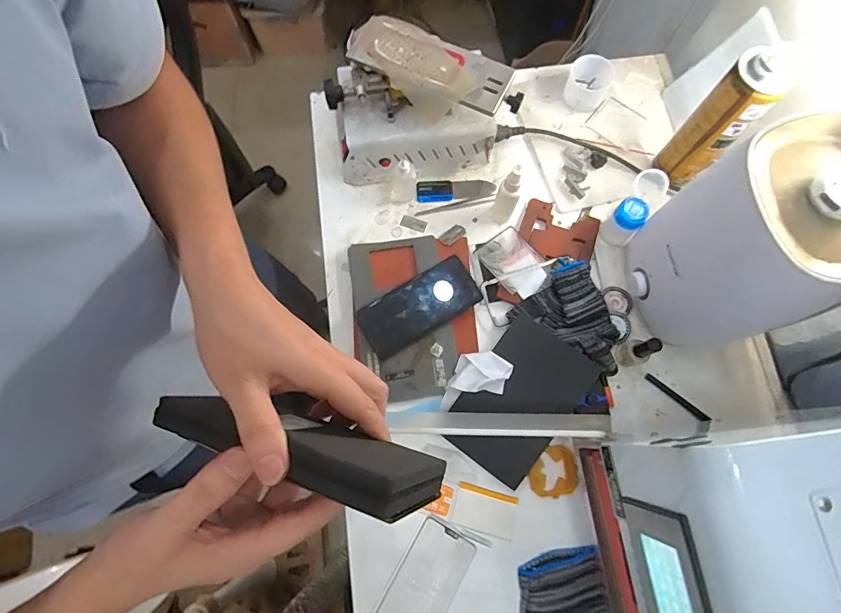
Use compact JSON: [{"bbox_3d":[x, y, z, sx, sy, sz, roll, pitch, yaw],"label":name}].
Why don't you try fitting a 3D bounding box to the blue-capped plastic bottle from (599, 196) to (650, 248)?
[{"bbox_3d":[0.285,-0.118,0.622,0.044,0.066,0.040,0,75,1],"label":"blue-capped plastic bottle"}]

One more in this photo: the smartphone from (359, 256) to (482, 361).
[{"bbox_3d":[-0.003,-0.001,0.618,0.165,0.015,0.080,-29,76,-8],"label":"smartphone"}]

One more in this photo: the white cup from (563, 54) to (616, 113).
[{"bbox_3d":[0.265,-0.355,0.704,0.067,0.054,0.080,19,76,6],"label":"white cup"}]

